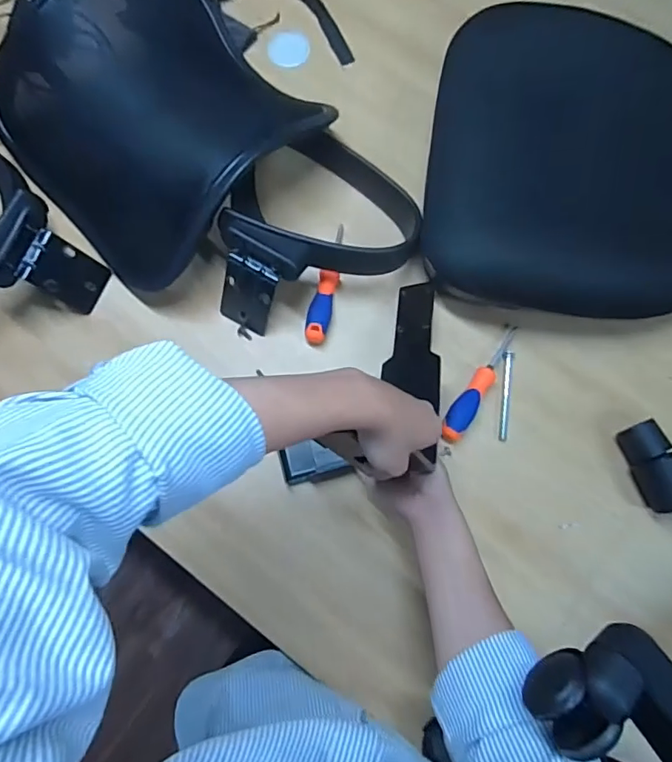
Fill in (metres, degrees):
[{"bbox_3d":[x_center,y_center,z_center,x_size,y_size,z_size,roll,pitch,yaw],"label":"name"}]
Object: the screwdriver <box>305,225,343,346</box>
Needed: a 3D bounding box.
[{"bbox_3d":[-0.010,-0.136,0.707,0.030,0.028,0.186,14,77,3],"label":"screwdriver"}]

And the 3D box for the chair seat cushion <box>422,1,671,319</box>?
[{"bbox_3d":[0.333,-0.316,0.724,0.394,0.092,0.407,7,76,2],"label":"chair seat cushion"}]

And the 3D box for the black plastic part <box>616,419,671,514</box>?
[{"bbox_3d":[0.398,0.105,0.634,0.055,0.049,0.111,-14,77,-4],"label":"black plastic part"}]

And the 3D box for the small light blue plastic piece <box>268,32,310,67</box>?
[{"bbox_3d":[-0.076,-0.535,0.824,0.064,0.004,0.069,0,76,0],"label":"small light blue plastic piece"}]

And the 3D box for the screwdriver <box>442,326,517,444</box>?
[{"bbox_3d":[0.190,0.001,0.671,0.030,0.022,0.178,33,78,7],"label":"screwdriver"}]

